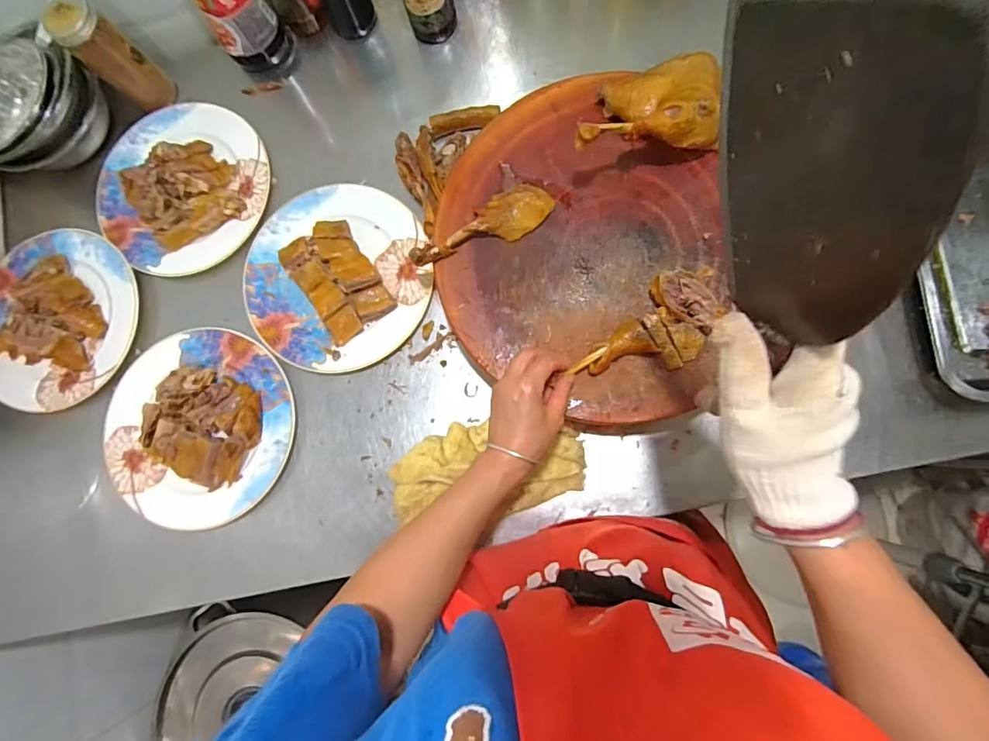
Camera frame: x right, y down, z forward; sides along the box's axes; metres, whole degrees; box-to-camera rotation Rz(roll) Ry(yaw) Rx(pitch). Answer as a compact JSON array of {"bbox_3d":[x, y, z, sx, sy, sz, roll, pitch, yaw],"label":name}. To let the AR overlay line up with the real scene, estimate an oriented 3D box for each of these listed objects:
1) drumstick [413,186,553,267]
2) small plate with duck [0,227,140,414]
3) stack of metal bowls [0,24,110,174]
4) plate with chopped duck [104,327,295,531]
[{"bbox_3d":[-0.013,-0.159,0.547,0.167,0.025,0.048,-28,81,3],"label":"drumstick"},{"bbox_3d":[-0.629,-0.076,0.679,0.242,0.044,0.249,-1,81,8],"label":"small plate with duck"},{"bbox_3d":[-0.656,-0.371,0.683,0.149,0.082,0.184,30,86,11],"label":"stack of metal bowls"},{"bbox_3d":[-0.388,0.072,0.623,0.248,0.046,0.249,-1,81,8],"label":"plate with chopped duck"}]

